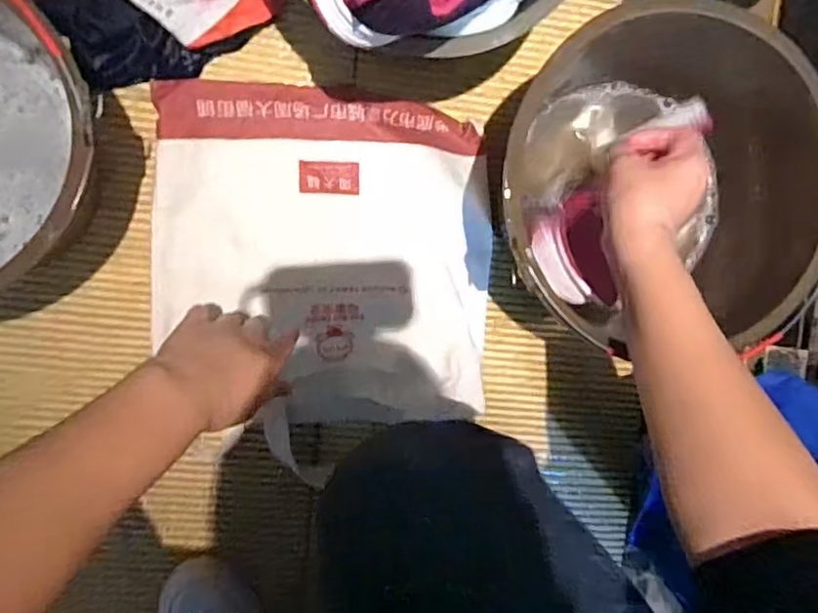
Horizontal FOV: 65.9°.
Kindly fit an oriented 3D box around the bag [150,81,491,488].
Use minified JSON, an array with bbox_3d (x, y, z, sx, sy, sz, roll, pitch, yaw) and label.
[{"bbox_3d":[-0.079,-0.029,0.615,0.316,0.030,0.355,-1,96,-7],"label":"bag"}]

